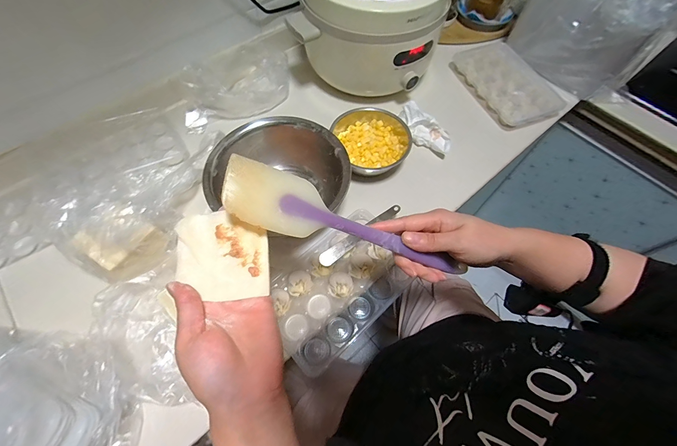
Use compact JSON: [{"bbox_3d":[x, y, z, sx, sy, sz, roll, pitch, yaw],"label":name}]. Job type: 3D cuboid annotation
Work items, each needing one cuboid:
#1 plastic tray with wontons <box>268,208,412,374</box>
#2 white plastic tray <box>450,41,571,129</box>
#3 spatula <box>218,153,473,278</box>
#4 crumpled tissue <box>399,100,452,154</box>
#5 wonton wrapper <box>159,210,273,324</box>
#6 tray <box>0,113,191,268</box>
[{"bbox_3d":[-0.002,0.095,0.444,0.213,0.032,0.139,-39,71,-19],"label":"plastic tray with wontons"},{"bbox_3d":[0.351,-0.295,0.635,0.143,0.038,0.227,-22,66,-12],"label":"white plastic tray"},{"bbox_3d":[0.019,0.008,0.288,0.250,0.011,0.051,21,62,-21],"label":"spatula"},{"bbox_3d":[0.162,-0.174,0.560,0.111,0.041,0.033,44,69,0],"label":"crumpled tissue"},{"bbox_3d":[-0.103,0.029,0.257,0.082,0.017,0.078,-5,64,-4],"label":"wonton wrapper"},{"bbox_3d":[-0.458,-0.052,0.502,0.411,0.044,0.129,-37,76,-18],"label":"tray"}]

